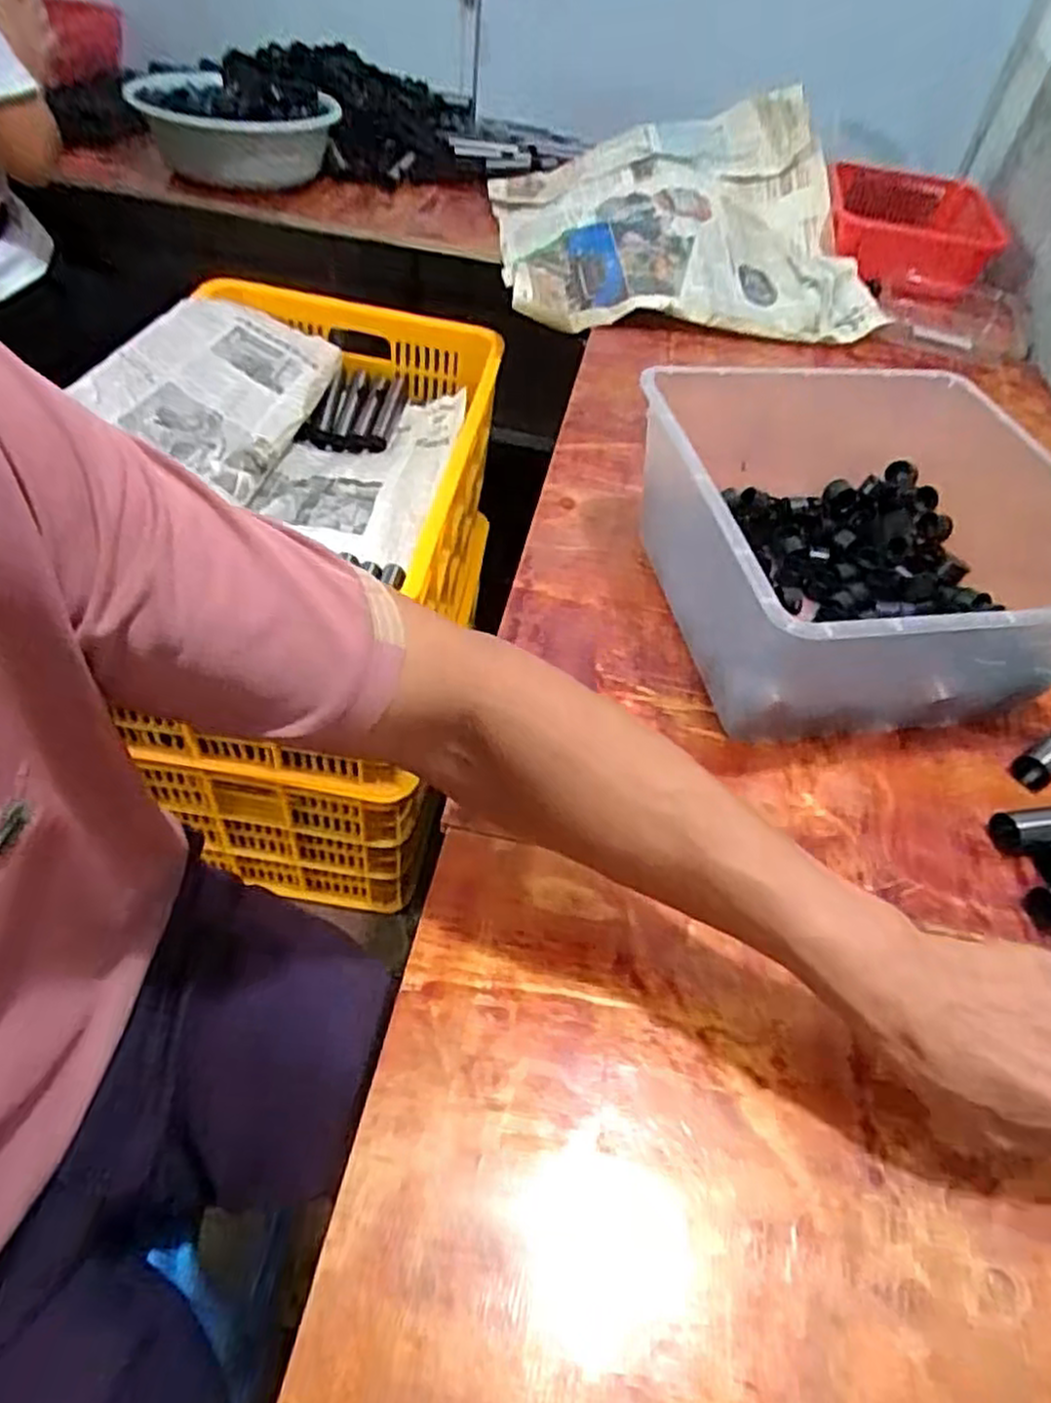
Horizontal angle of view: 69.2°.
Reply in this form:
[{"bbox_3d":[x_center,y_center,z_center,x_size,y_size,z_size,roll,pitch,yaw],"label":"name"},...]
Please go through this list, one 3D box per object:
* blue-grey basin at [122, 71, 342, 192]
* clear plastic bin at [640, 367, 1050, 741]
[{"bbox_3d":[-0.411,-0.854,1.145,0.253,0.103,0.293,26,53,15],"label":"blue-grey basin"},{"bbox_3d":[0.262,-0.105,0.587,0.309,0.140,0.269,-6,51,-13],"label":"clear plastic bin"}]

